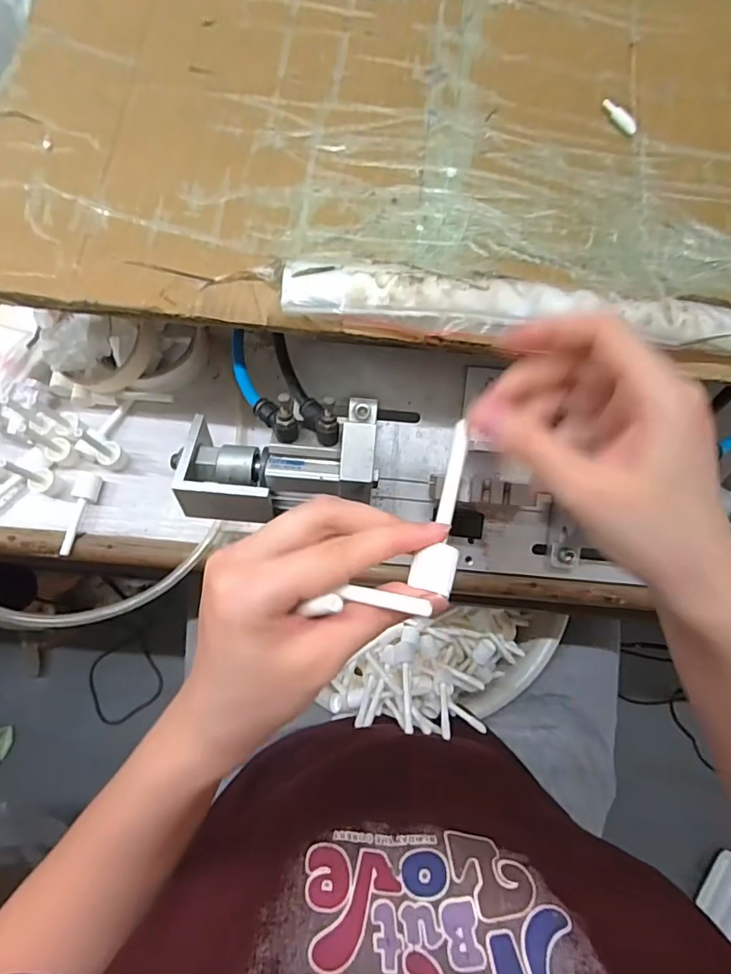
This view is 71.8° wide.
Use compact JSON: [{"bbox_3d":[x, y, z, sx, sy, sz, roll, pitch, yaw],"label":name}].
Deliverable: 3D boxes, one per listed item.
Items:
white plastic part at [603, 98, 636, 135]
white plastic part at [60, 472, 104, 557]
[{"bbox_3d":[0.165,-0.241,0.328,0.009,0.005,0.029,-37,78,-9],"label":"white plastic part"},{"bbox_3d":[-0.225,0.020,0.391,0.016,0.012,0.064,17,77,3],"label":"white plastic part"}]

